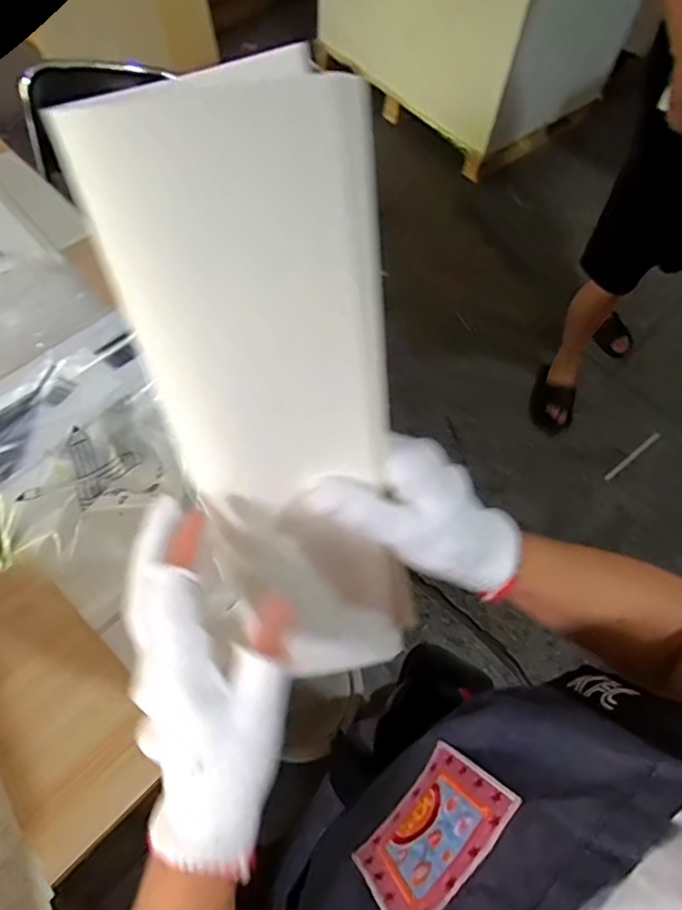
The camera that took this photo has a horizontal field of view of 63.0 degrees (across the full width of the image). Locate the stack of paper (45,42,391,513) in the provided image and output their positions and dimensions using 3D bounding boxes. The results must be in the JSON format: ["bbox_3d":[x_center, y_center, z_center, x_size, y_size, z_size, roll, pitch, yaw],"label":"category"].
[{"bbox_3d":[-0.040,-0.062,0.268,0.125,0.201,0.013,-4,35,9],"label":"stack of paper"}]

